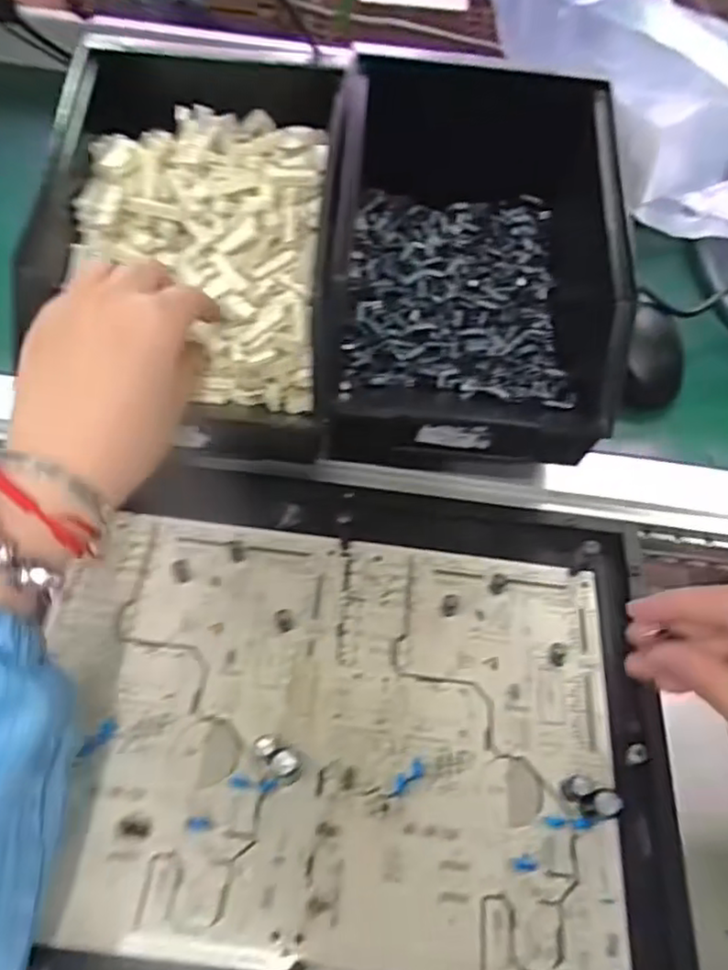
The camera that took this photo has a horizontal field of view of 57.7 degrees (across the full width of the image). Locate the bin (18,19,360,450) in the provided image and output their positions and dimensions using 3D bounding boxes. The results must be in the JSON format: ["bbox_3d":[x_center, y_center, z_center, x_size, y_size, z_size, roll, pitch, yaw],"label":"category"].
[{"bbox_3d":[-0.089,-0.136,0.374,0.149,0.098,0.229,2,57,-3],"label":"bin"}]

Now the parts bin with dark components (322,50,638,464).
[{"bbox_3d":[0.058,-0.122,0.399,0.156,0.130,0.224,6,57,0],"label":"parts bin with dark components"}]

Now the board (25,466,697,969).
[{"bbox_3d":[-0.002,0.115,0.321,0.289,0.013,0.262,6,57,0],"label":"board"}]

